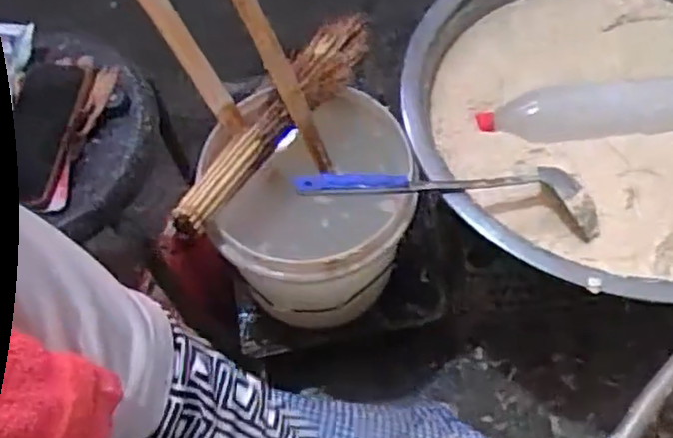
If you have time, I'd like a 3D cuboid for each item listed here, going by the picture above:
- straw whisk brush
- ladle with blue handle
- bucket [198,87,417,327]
[{"bbox_3d":[-0.069,-0.118,0.808,0.061,0.044,0.358,28,65,17],"label":"straw whisk brush"},{"bbox_3d":[0.128,-0.034,0.752,0.346,0.035,0.086,3,60,-10],"label":"ladle with blue handle"},{"bbox_3d":[-0.028,-0.003,0.876,0.232,0.206,0.238,-1,60,2],"label":"bucket"}]

